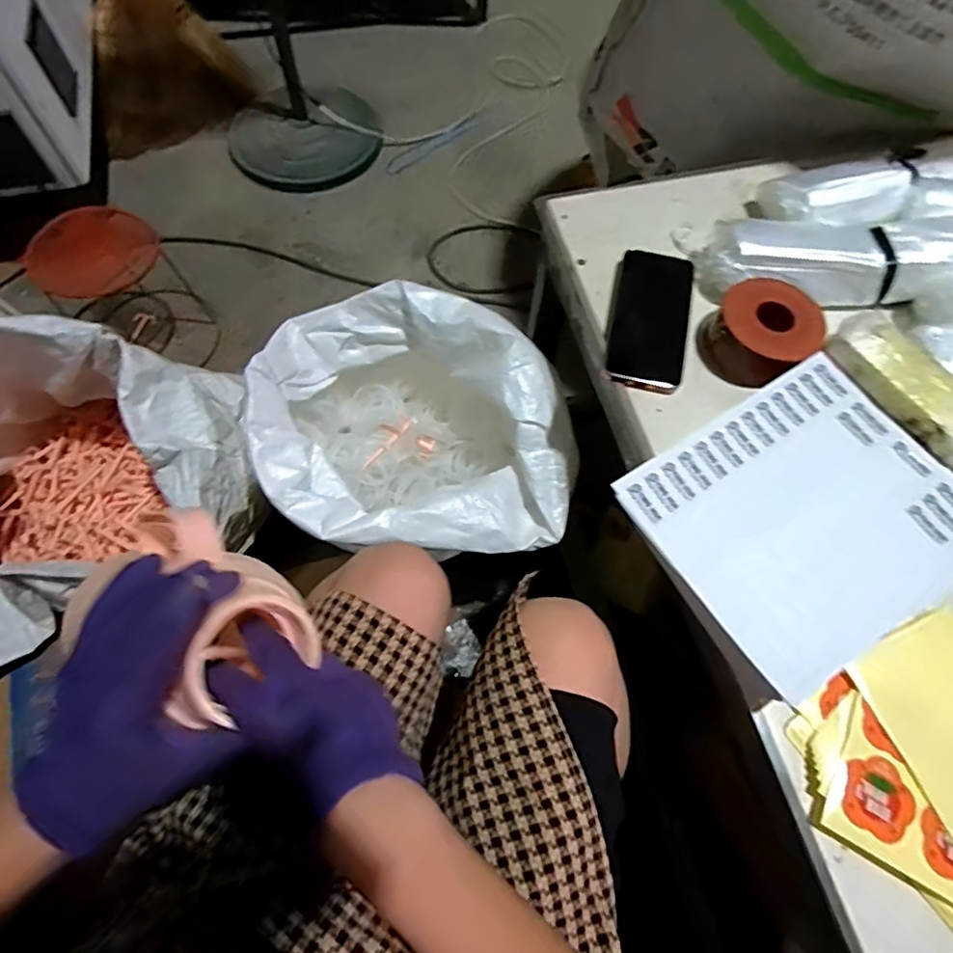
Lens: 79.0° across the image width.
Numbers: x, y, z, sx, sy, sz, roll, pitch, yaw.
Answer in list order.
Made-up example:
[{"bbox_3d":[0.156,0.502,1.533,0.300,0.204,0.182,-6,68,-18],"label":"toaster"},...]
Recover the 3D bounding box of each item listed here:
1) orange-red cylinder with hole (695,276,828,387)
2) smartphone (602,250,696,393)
[{"bbox_3d":[0.278,-0.141,0.569,0.097,0.047,0.095,1,66,-2],"label":"orange-red cylinder with hole"},{"bbox_3d":[0.178,-0.162,0.595,0.074,0.007,0.155,13,75,2],"label":"smartphone"}]

